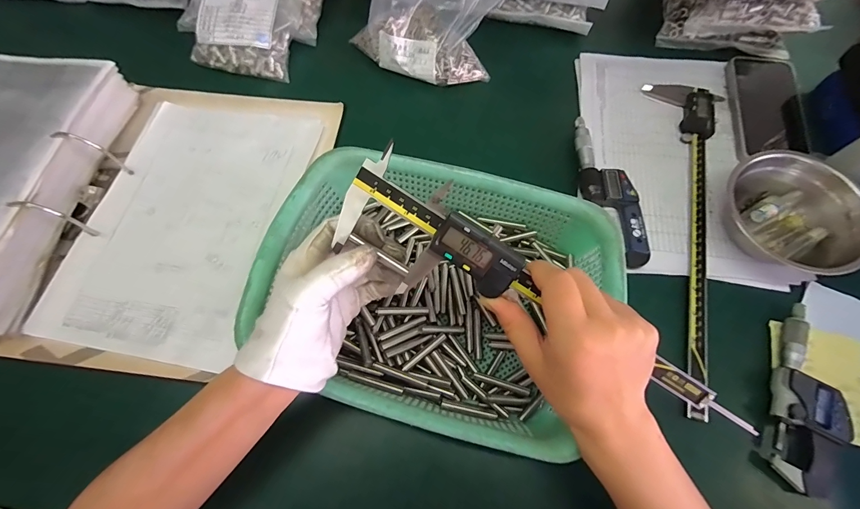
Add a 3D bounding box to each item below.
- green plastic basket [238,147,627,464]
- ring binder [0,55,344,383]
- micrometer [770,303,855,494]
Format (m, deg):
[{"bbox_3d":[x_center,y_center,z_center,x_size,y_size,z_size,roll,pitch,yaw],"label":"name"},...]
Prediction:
[{"bbox_3d":[0.002,0.032,0.340,0.289,0.075,0.217,16,70,6],"label":"green plastic basket"},{"bbox_3d":[-0.370,-0.068,0.384,0.465,0.067,0.334,5,69,2],"label":"ring binder"},{"bbox_3d":[0.328,0.122,0.329,0.049,0.028,0.152,18,70,7],"label":"micrometer"}]

